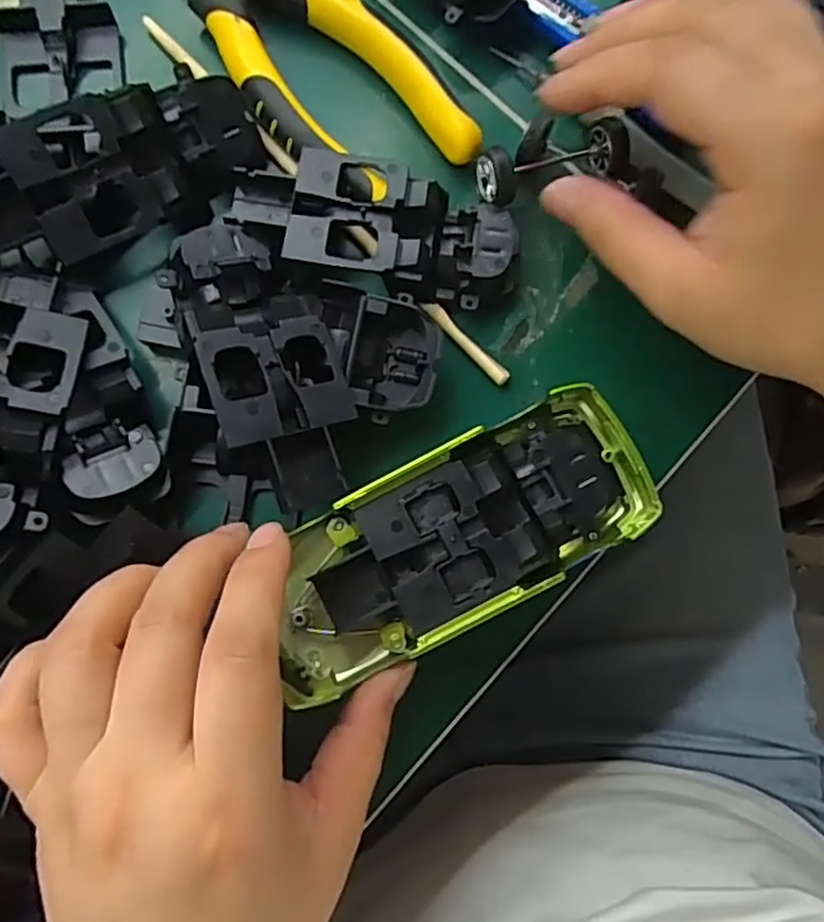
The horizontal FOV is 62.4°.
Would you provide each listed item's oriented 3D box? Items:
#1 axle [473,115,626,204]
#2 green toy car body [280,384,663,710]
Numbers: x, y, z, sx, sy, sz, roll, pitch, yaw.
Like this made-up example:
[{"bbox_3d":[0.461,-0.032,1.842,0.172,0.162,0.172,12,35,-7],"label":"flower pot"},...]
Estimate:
[{"bbox_3d":[0.048,-0.106,0.247,0.057,0.022,0.019,-19,85,-11],"label":"axle"},{"bbox_3d":[0.013,0.025,0.218,0.127,0.024,0.054,-31,86,-1],"label":"green toy car body"}]

